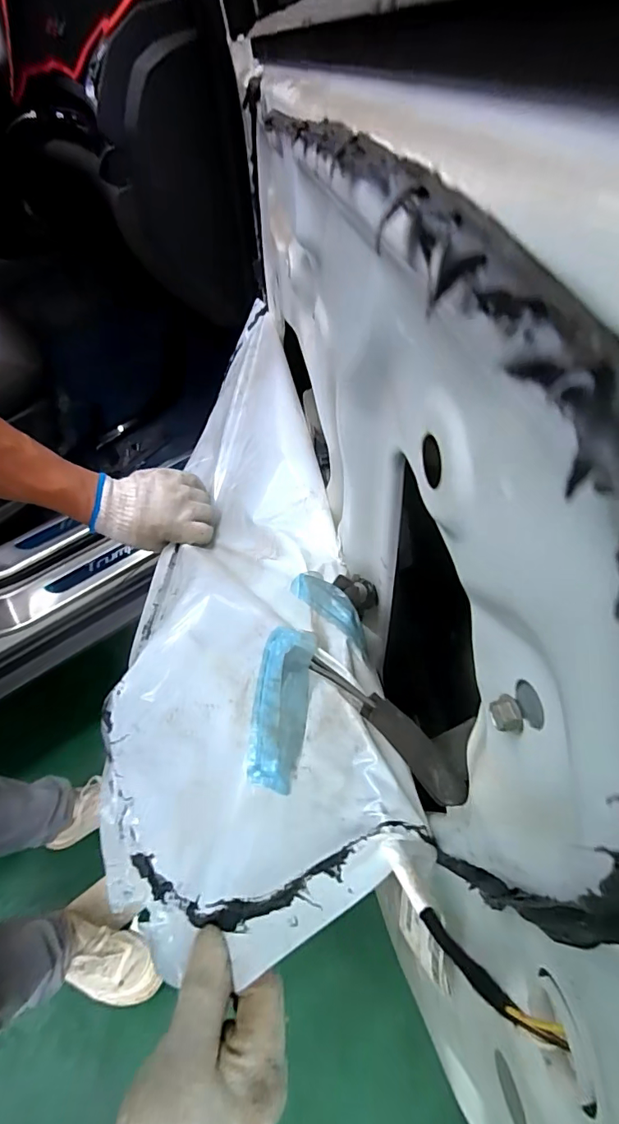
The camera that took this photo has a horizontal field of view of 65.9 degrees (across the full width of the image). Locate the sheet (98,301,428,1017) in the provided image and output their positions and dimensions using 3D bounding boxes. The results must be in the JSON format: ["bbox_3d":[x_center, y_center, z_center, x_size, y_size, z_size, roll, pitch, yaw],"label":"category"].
[{"bbox_3d":[-0.074,-0.021,0.471,0.196,0.135,0.636,-5,49,-2],"label":"sheet"}]

